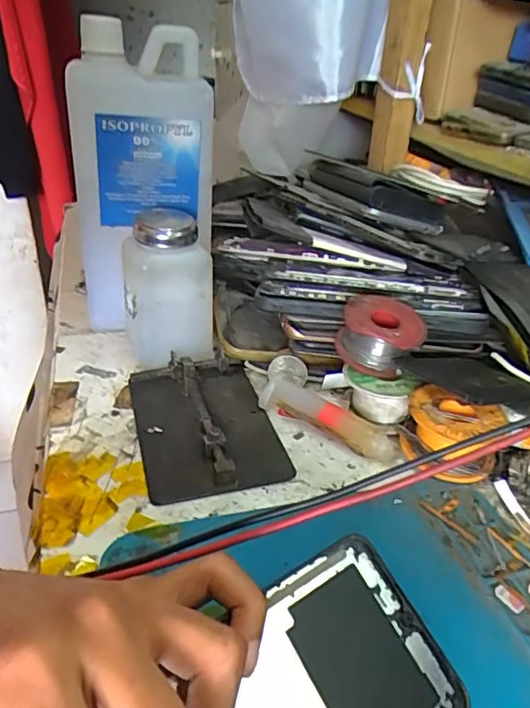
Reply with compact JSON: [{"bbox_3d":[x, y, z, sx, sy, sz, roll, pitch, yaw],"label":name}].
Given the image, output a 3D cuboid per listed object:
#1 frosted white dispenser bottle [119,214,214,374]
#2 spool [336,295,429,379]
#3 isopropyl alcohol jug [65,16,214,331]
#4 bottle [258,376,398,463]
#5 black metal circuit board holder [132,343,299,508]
[{"bbox_3d":[-0.066,-0.043,0.379,0.062,0.096,0.062,-6,33,-15],"label":"frosted white dispenser bottle"},{"bbox_3d":[0.076,-0.014,0.354,0.054,0.029,0.054,2,31,-1],"label":"spool"},{"bbox_3d":[-0.087,-0.115,0.396,0.099,0.205,0.062,-9,34,-20],"label":"isopropyl alcohol jug"},{"bbox_3d":[0.037,0.038,0.330,0.090,0.018,0.014,22,36,28],"label":"bottle"},{"bbox_3d":[-0.037,0.038,0.331,0.080,0.014,0.120,-7,33,-16],"label":"black metal circuit board holder"}]

